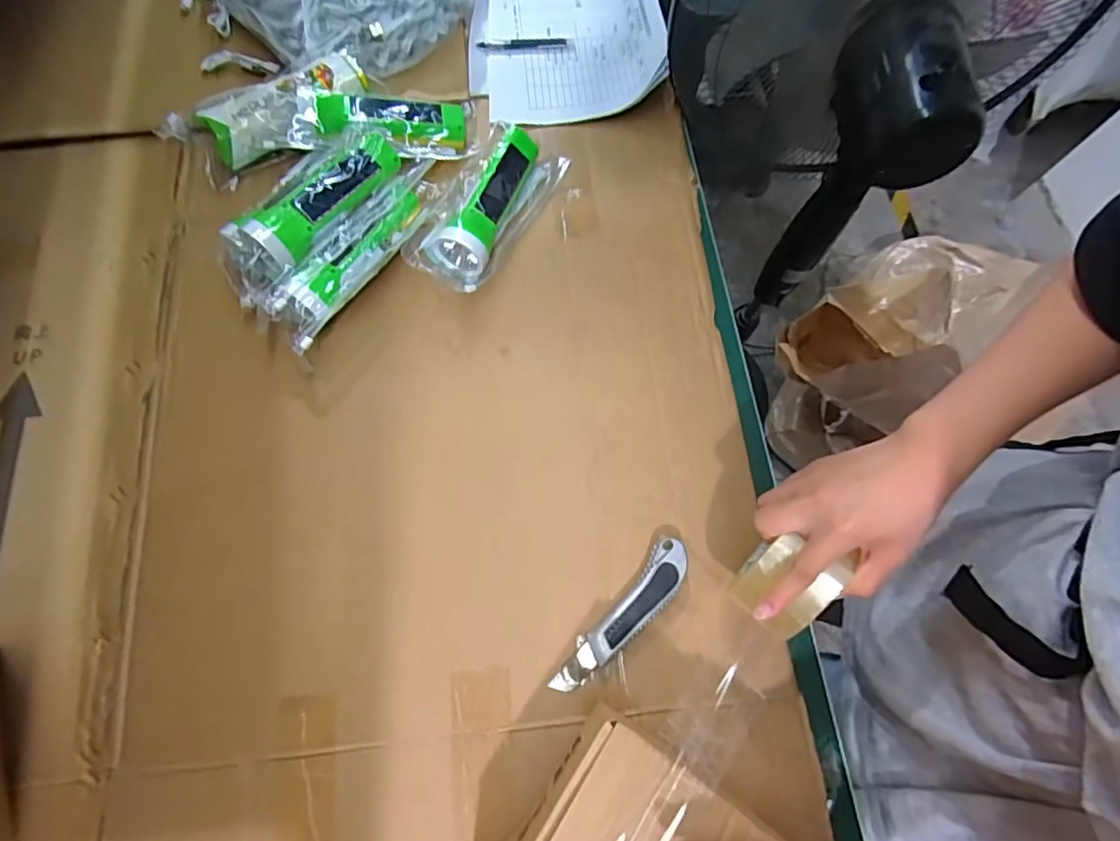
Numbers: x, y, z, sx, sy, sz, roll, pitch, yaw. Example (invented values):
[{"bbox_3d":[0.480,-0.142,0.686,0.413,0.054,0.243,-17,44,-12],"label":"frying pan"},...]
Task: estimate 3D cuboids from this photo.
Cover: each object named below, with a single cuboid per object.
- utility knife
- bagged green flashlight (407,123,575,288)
[{"bbox_3d":[0.054,0.166,0.478,0.035,0.021,0.153,42,76,12],"label":"utility knife"},{"bbox_3d":[-0.075,-0.225,0.584,0.092,0.050,0.206,24,73,7],"label":"bagged green flashlight"}]

